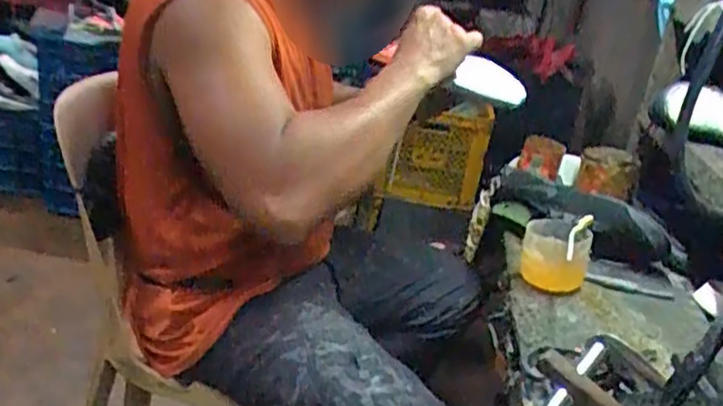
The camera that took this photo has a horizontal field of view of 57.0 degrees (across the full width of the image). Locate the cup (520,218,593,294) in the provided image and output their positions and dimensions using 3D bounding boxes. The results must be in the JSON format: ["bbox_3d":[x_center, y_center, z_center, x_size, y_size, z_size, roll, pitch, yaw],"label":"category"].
[{"bbox_3d":[0.270,0.075,0.939,0.093,0.076,0.070,6,23,-2],"label":"cup"}]

